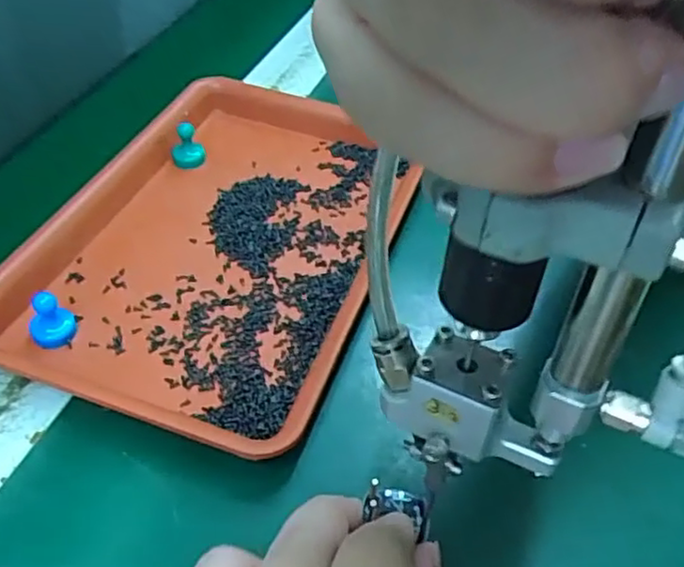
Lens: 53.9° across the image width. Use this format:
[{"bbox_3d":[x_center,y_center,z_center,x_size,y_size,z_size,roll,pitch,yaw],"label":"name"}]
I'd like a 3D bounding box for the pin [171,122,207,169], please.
[{"bbox_3d":[-0.089,-0.081,0.387,0.019,0.025,0.016,-6,47,-11],"label":"pin"}]

